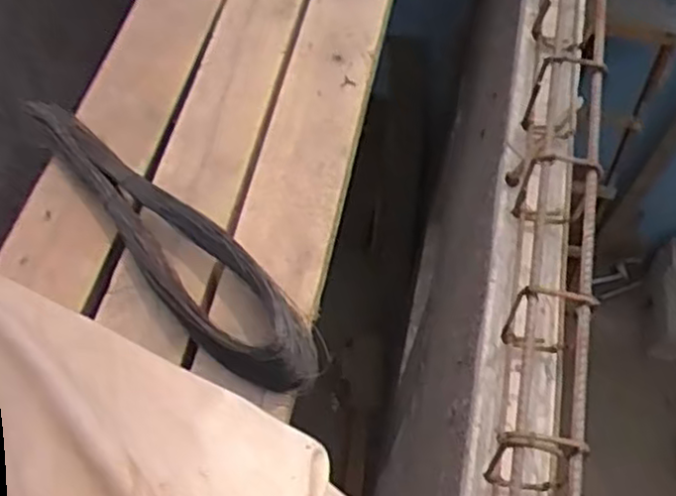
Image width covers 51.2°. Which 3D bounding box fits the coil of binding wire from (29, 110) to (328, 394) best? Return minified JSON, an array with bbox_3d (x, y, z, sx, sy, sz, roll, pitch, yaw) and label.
[{"bbox_3d":[-0.203,-0.021,0.780,0.476,0.082,0.092,38,67,18],"label":"coil of binding wire"}]

